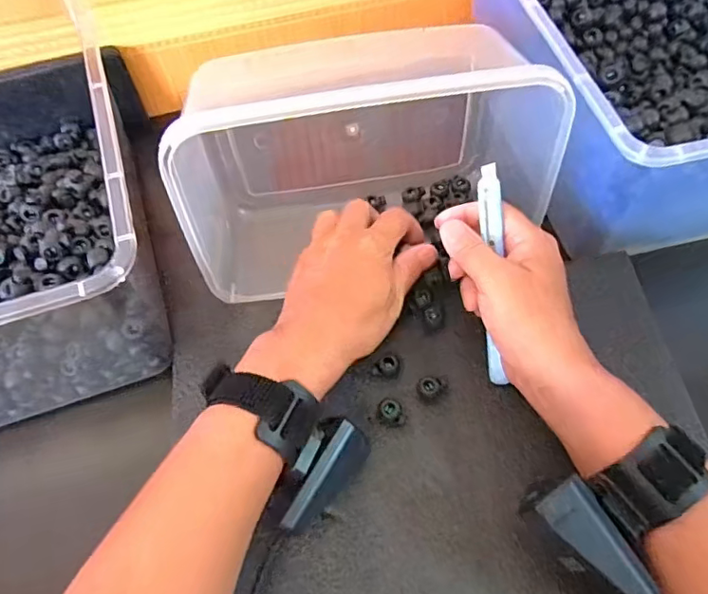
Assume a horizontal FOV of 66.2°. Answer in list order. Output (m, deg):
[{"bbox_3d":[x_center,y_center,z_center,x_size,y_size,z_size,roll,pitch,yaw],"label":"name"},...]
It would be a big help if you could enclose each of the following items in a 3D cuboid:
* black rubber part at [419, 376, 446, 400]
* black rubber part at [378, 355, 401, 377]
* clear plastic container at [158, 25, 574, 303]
[{"bbox_3d":[0.052,0.061,0.358,0.017,0.013,0.013,11,61,7],"label":"black rubber part"},{"bbox_3d":[0.024,0.046,0.369,0.014,0.009,0.014,0,60,1],"label":"black rubber part"},{"bbox_3d":[0.004,-0.088,0.388,0.236,0.170,0.096,-11,60,-5],"label":"clear plastic container"}]

